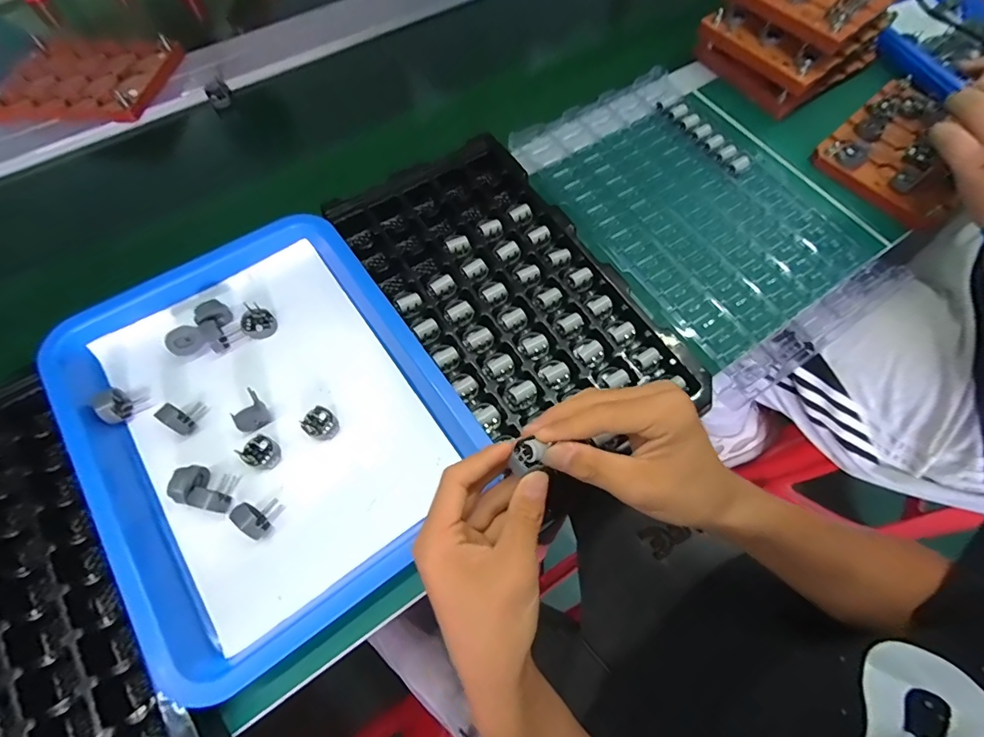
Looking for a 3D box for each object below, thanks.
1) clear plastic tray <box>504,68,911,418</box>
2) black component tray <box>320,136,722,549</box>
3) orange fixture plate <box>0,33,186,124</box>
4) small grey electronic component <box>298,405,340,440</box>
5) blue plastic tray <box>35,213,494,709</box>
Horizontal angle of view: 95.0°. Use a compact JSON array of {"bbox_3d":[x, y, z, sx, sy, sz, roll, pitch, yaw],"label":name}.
[{"bbox_3d":[0.207,-0.165,0.479,0.244,0.024,0.364,-34,70,-15],"label":"clear plastic tray"},{"bbox_3d":[0.018,-0.068,0.420,0.188,0.025,0.357,-33,70,-15],"label":"black component tray"},{"bbox_3d":[-0.502,-0.357,0.553,0.191,0.025,0.150,0,65,-1],"label":"orange fixture plate"},{"bbox_3d":[-0.143,0.047,0.377,0.026,0.015,0.026,0,65,0],"label":"small grey electronic component"},{"bbox_3d":[-0.189,0.028,0.376,0.260,0.032,0.339,-34,70,-15],"label":"blue plastic tray"}]

